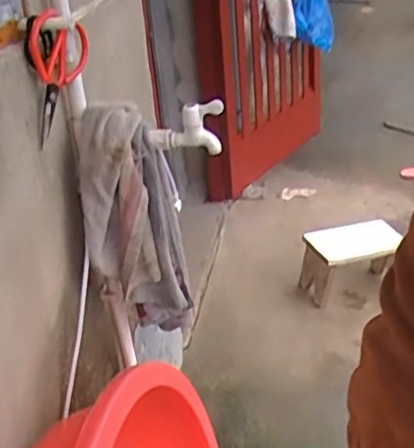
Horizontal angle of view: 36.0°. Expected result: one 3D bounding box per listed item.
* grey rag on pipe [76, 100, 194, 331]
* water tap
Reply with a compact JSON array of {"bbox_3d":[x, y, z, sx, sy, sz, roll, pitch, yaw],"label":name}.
[{"bbox_3d":[-0.112,0.013,1.034,0.150,0.391,0.146,-7,29,-5],"label":"grey rag on pipe"},{"bbox_3d":[-0.031,-0.142,0.951,0.113,0.078,0.039,-2,29,5],"label":"water tap"}]

